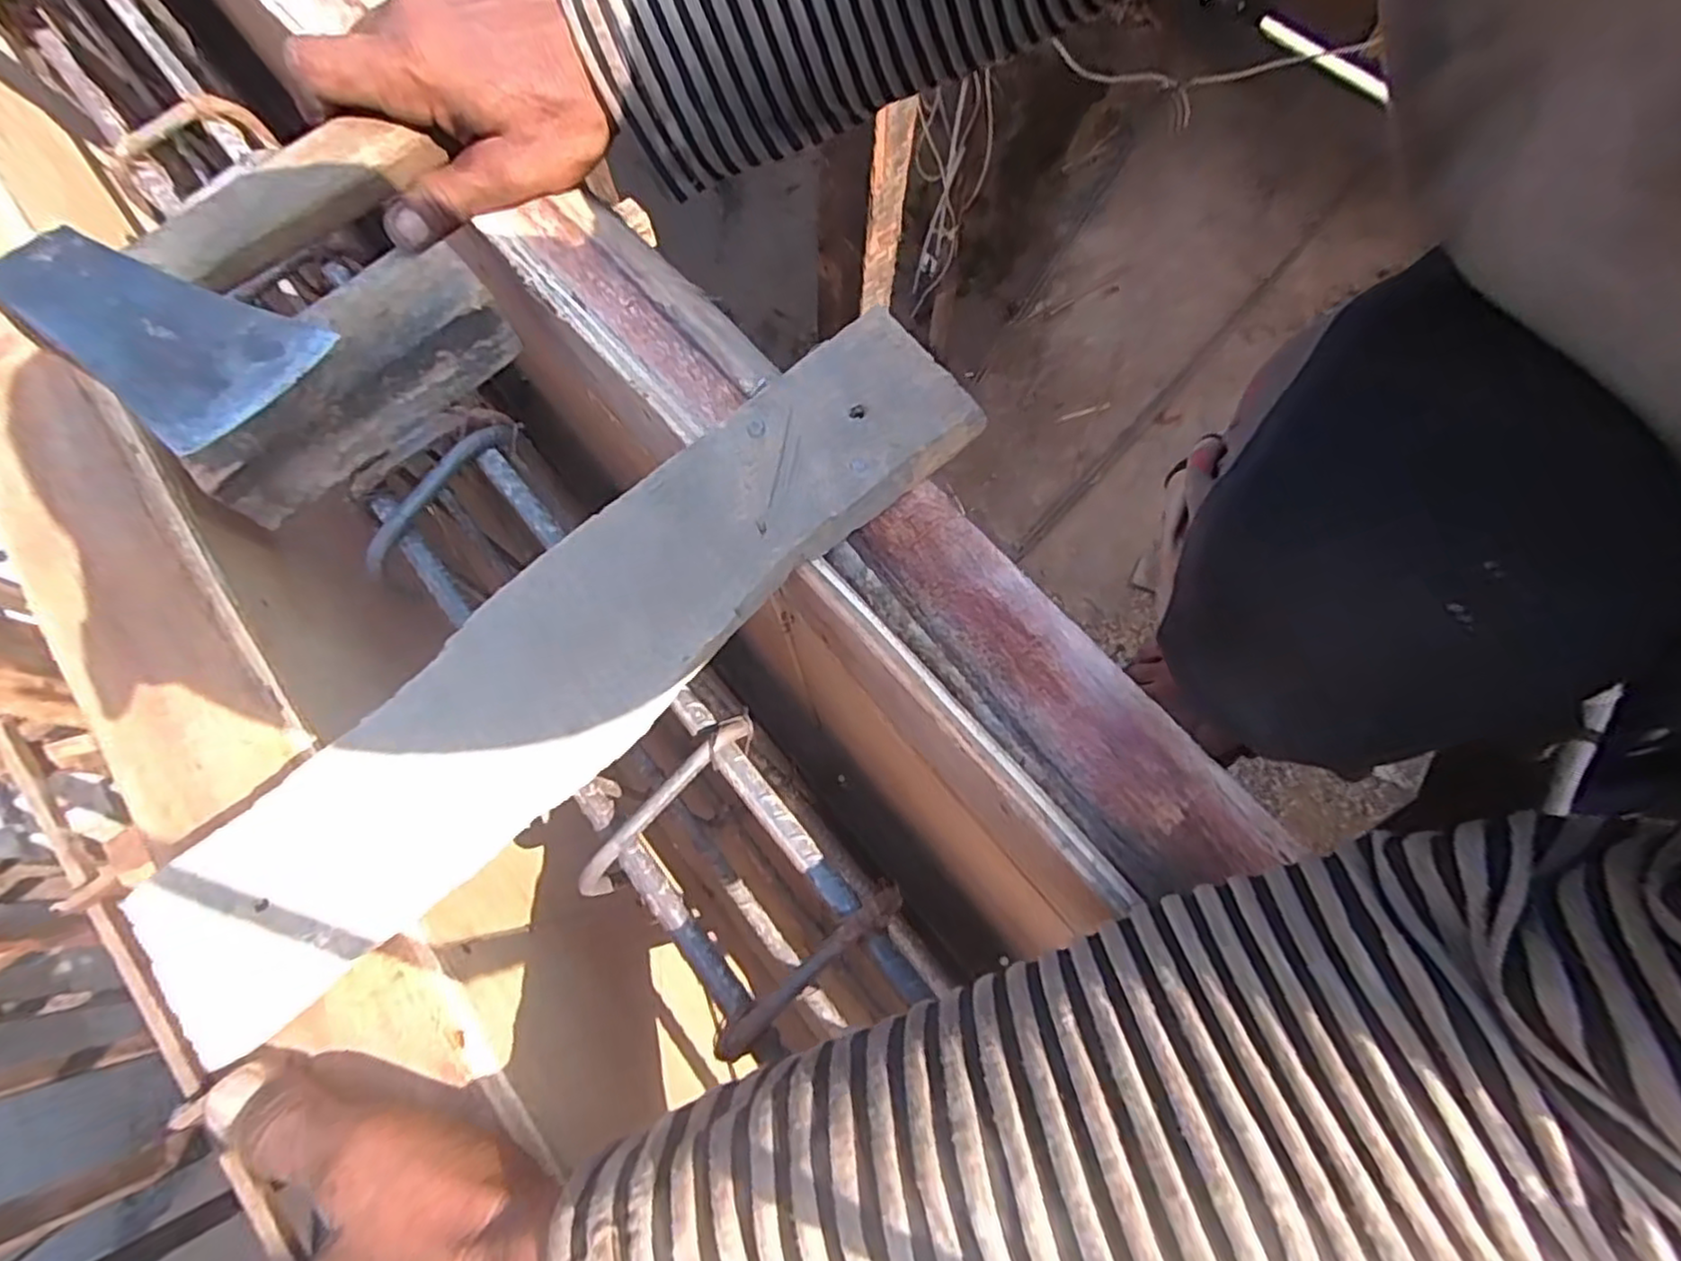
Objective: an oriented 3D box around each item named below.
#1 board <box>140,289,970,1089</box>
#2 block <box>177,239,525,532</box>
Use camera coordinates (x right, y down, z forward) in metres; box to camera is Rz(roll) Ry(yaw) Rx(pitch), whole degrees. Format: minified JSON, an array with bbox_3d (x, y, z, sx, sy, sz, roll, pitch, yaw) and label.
[{"bbox_3d":[-0.091,0.002,0.262,0.340,0.015,0.072,-42,75,-11],"label":"board"},{"bbox_3d":[-0.229,-0.119,0.332,0.149,0.040,0.058,-39,75,-11],"label":"block"}]

